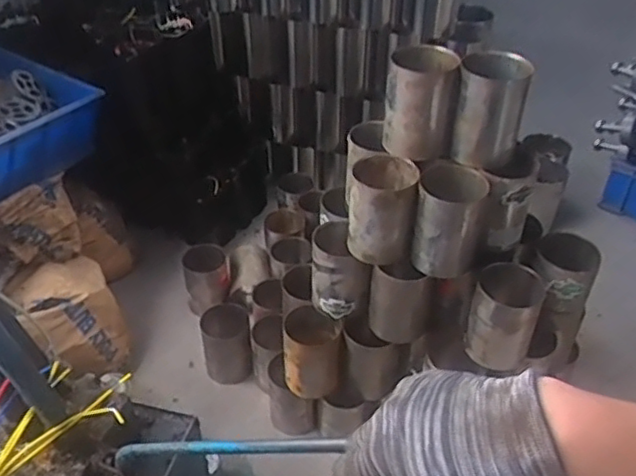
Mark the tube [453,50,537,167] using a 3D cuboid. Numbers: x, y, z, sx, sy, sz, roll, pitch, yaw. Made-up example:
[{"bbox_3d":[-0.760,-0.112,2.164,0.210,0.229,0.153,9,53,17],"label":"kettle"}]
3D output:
[{"bbox_3d":[0.235,-0.176,0.849,0.088,0.129,0.102,16,42,18],"label":"tube"}]

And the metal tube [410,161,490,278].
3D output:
[{"bbox_3d":[0.181,-0.024,0.869,0.088,0.126,0.090,9,40,11],"label":"metal tube"}]

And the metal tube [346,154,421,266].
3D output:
[{"bbox_3d":[0.089,-0.040,0.892,0.092,0.121,0.093,4,40,4],"label":"metal tube"}]

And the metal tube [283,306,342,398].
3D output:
[{"bbox_3d":[-0.009,0.186,1.017,0.092,0.122,0.083,0,40,0],"label":"metal tube"}]

